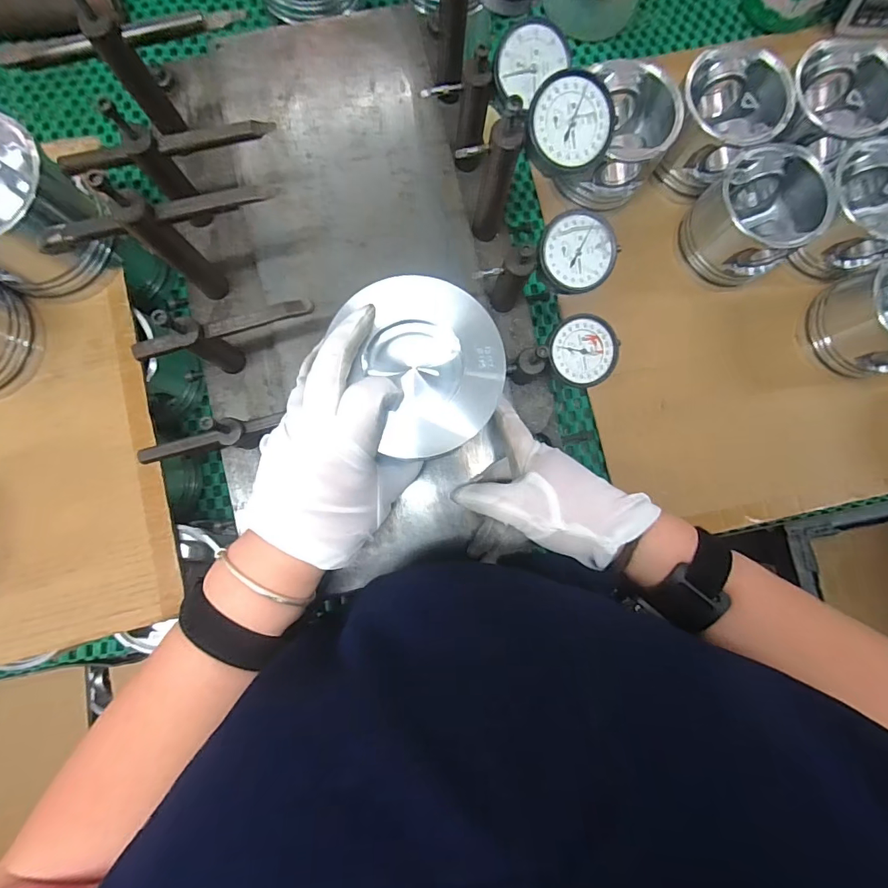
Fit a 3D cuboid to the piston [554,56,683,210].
[{"bbox_3d":[0.194,-0.336,0.505,0.107,0.105,0.103,0,84,-2],"label":"piston"}]

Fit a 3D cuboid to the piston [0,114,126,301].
[{"bbox_3d":[-0.353,-0.189,0.371,0.103,0.099,0.103,0,84,-2],"label":"piston"}]

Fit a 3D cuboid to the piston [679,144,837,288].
[{"bbox_3d":[0.342,-0.247,0.501,0.113,0.087,0.109,-22,85,-4],"label":"piston"}]

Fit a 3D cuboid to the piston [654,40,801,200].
[{"bbox_3d":[0.305,-0.356,0.509,0.119,0.096,0.108,-39,86,-5],"label":"piston"}]

